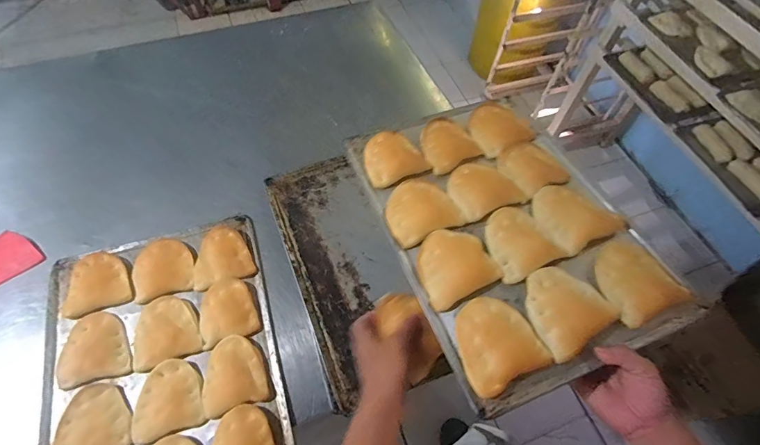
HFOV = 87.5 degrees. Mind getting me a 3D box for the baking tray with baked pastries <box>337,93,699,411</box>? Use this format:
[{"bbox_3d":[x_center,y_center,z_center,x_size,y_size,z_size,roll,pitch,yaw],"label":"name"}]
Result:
[{"bbox_3d":[0.172,-0.011,0.560,0.317,0.044,0.433,-17,61,-14],"label":"baking tray with baked pastries"}]

